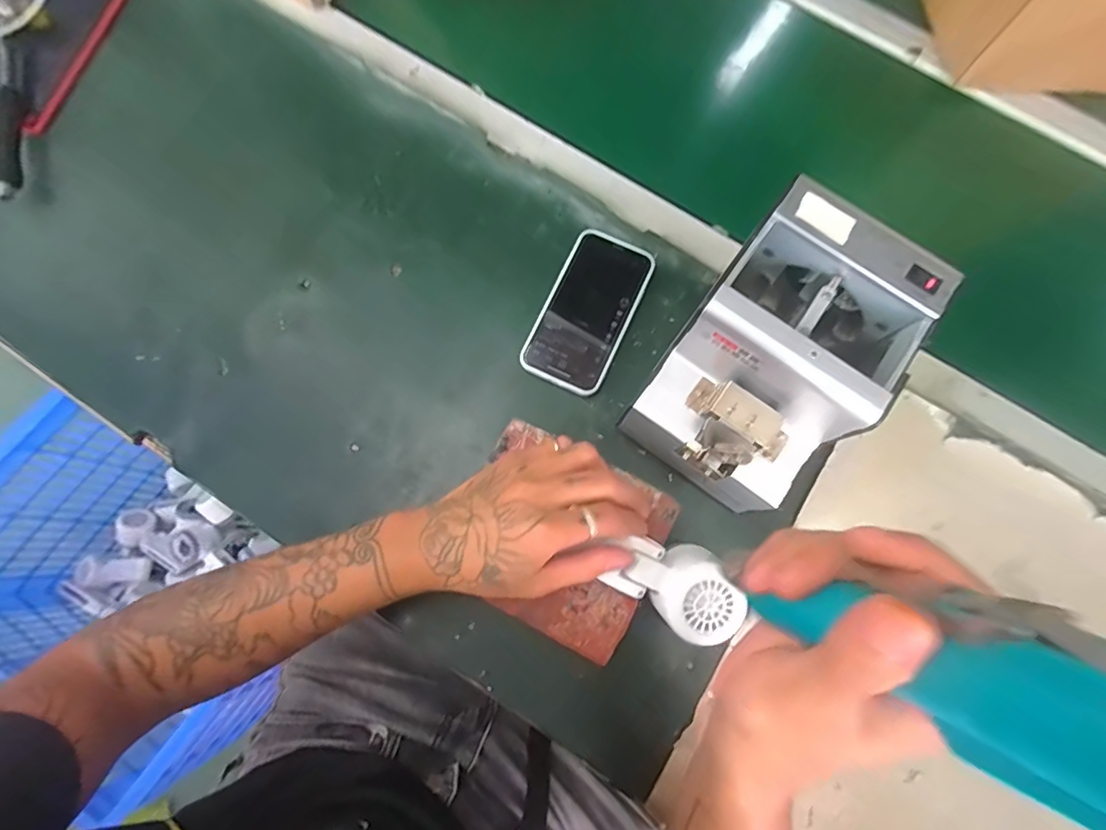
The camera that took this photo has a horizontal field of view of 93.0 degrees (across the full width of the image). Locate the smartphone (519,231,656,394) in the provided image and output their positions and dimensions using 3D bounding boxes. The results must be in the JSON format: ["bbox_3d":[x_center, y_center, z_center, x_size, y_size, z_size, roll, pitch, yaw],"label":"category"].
[{"bbox_3d":[0.033,-0.093,0.467,0.074,0.010,0.146,25,75,4],"label":"smartphone"}]

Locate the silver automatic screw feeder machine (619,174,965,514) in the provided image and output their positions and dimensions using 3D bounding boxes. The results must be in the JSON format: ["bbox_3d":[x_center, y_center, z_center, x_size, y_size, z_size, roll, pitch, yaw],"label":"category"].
[{"bbox_3d":[0.154,-0.038,0.385,0.128,0.142,0.175,36,76,7],"label":"silver automatic screw feeder machine"}]

